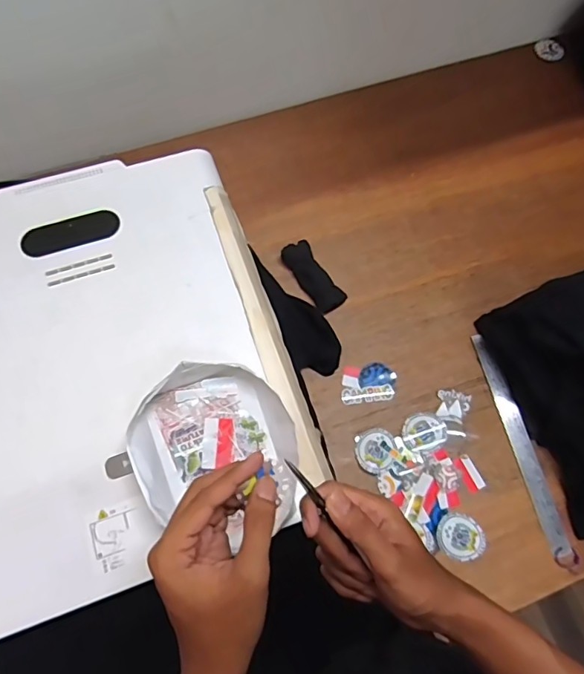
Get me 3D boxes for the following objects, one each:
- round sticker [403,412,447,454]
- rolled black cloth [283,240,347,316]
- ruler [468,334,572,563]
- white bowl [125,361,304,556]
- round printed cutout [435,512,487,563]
[{"bbox_3d":[0.194,0.140,0.733,0.060,0.009,0.057,1,68,-3],"label":"round sticker"},{"bbox_3d":[0.035,-0.098,0.813,0.049,0.025,0.127,-32,74,-15],"label":"rolled black cloth"},{"bbox_3d":[0.333,0.148,0.735,0.032,0.009,0.320,-15,72,3],"label":"ruler"},{"bbox_3d":[-0.082,0.113,0.533,0.162,0.045,0.168,-23,71,-12],"label":"white bowl"},{"bbox_3d":[0.231,0.272,0.685,0.065,0.004,0.059,6,68,-1],"label":"round printed cutout"}]

